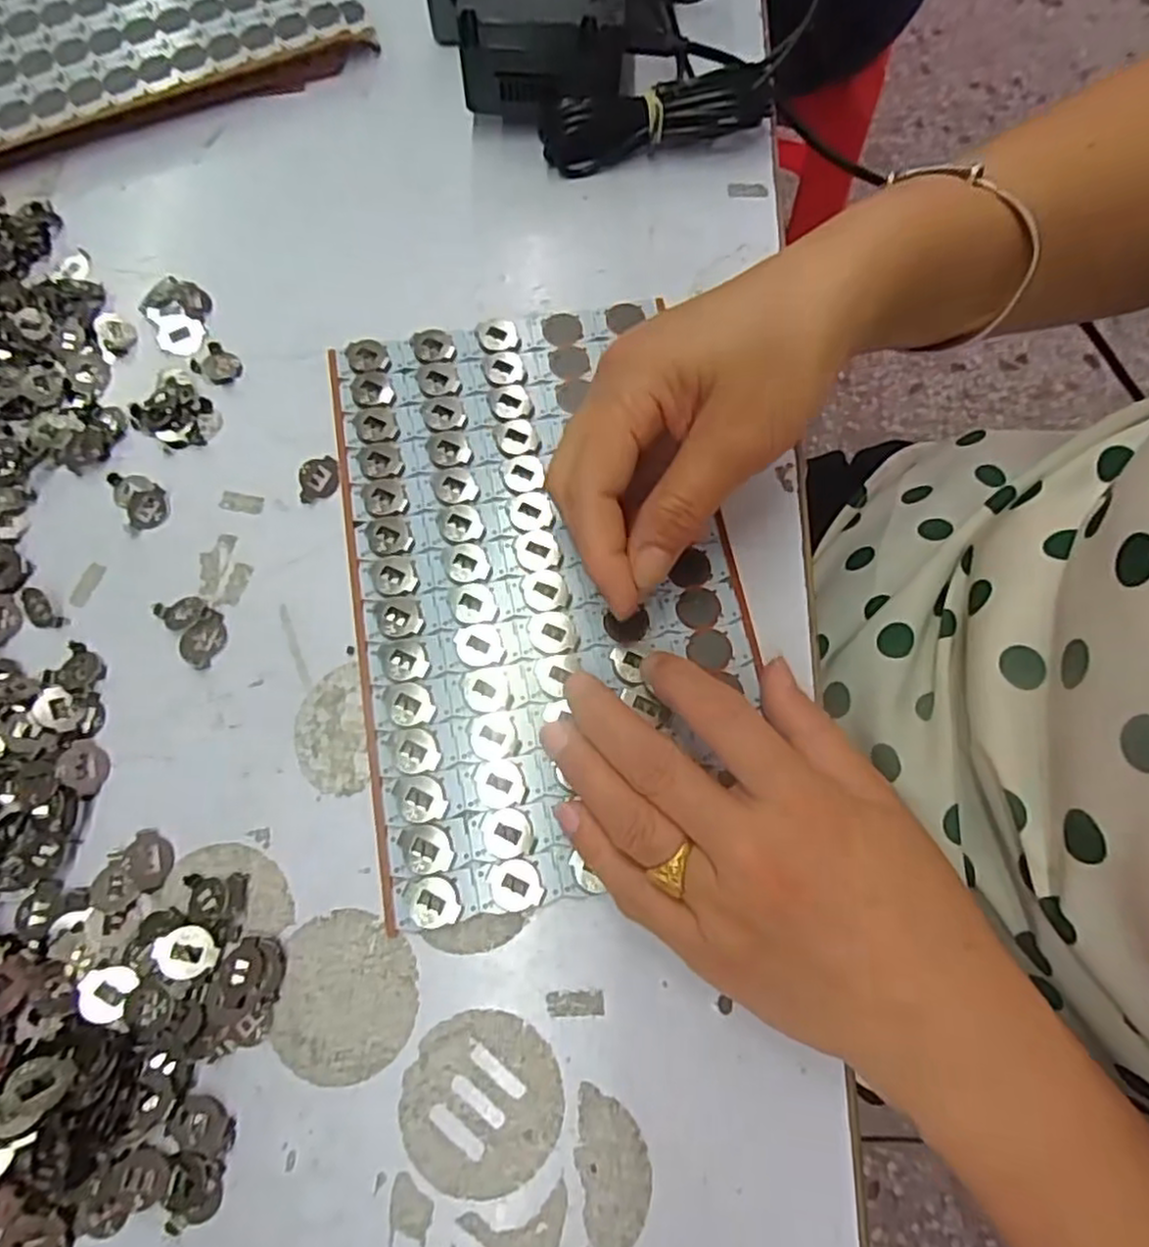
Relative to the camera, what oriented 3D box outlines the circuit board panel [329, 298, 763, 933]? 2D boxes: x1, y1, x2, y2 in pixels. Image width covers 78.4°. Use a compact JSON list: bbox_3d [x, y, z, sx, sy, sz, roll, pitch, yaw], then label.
[{"bbox_3d":[-0.015,-0.022,0.292,0.152,0.006,0.248,-11,72,-4],"label":"circuit board panel"}]

